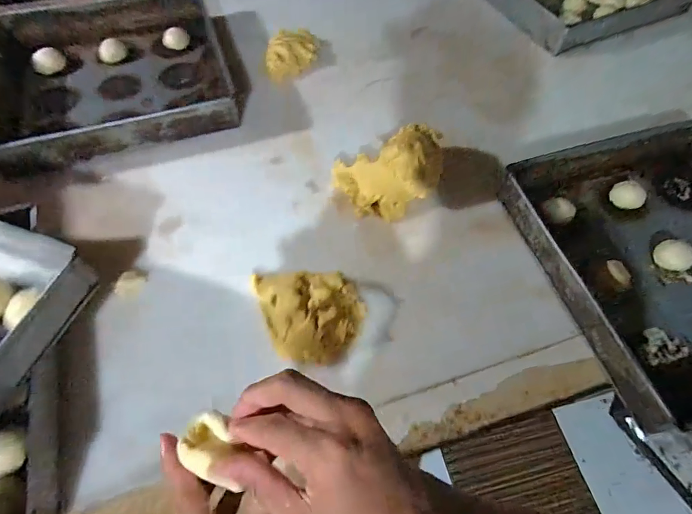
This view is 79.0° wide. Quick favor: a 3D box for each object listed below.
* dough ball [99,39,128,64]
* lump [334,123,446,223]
[{"bbox_3d":[-0.495,-0.435,0.893,0.055,0.036,0.051,-23,62,-15],"label":"dough ball"},{"bbox_3d":[0.077,-0.138,0.678,0.176,0.083,0.120,-18,61,-12],"label":"lump"}]

